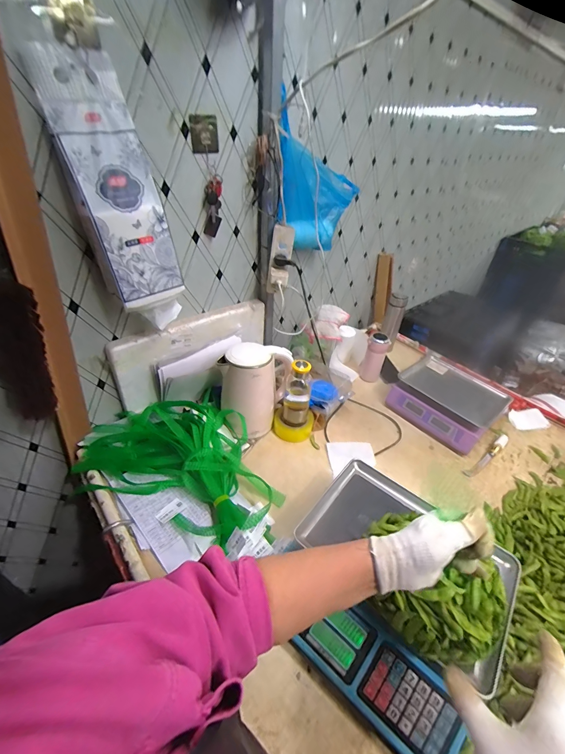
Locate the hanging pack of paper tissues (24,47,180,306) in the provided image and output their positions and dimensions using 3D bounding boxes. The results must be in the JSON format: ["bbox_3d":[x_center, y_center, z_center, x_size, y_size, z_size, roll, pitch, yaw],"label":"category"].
[{"bbox_3d":[-0.284,-0.314,0.566,0.151,0.349,0.094,-26,46,-34],"label":"hanging pack of paper tissues"}]

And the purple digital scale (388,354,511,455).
[{"bbox_3d":[0.505,0.070,0.993,0.254,0.097,0.279,-25,45,-33],"label":"purple digital scale"}]

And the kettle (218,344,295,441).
[{"bbox_3d":[-0.073,0.038,0.863,0.180,0.216,0.141,3,37,-2],"label":"kettle"}]

